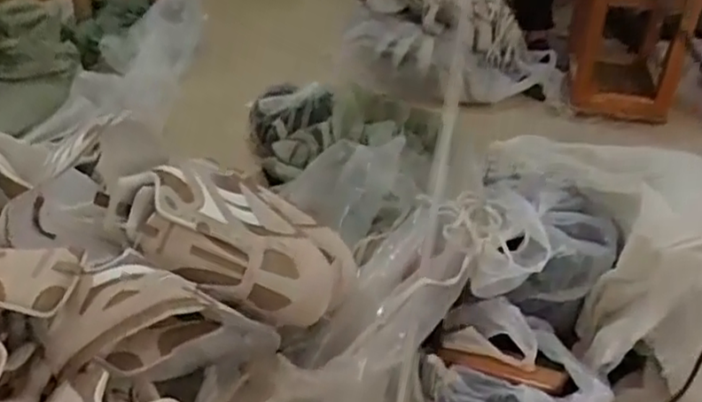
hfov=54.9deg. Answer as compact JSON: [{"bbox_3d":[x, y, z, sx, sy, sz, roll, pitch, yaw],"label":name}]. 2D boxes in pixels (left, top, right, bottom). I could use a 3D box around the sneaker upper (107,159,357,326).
[{"bbox_3d":[-0.141,0.045,0.810,0.294,0.095,0.150,28,63,-4],"label":"sneaker upper"}]

